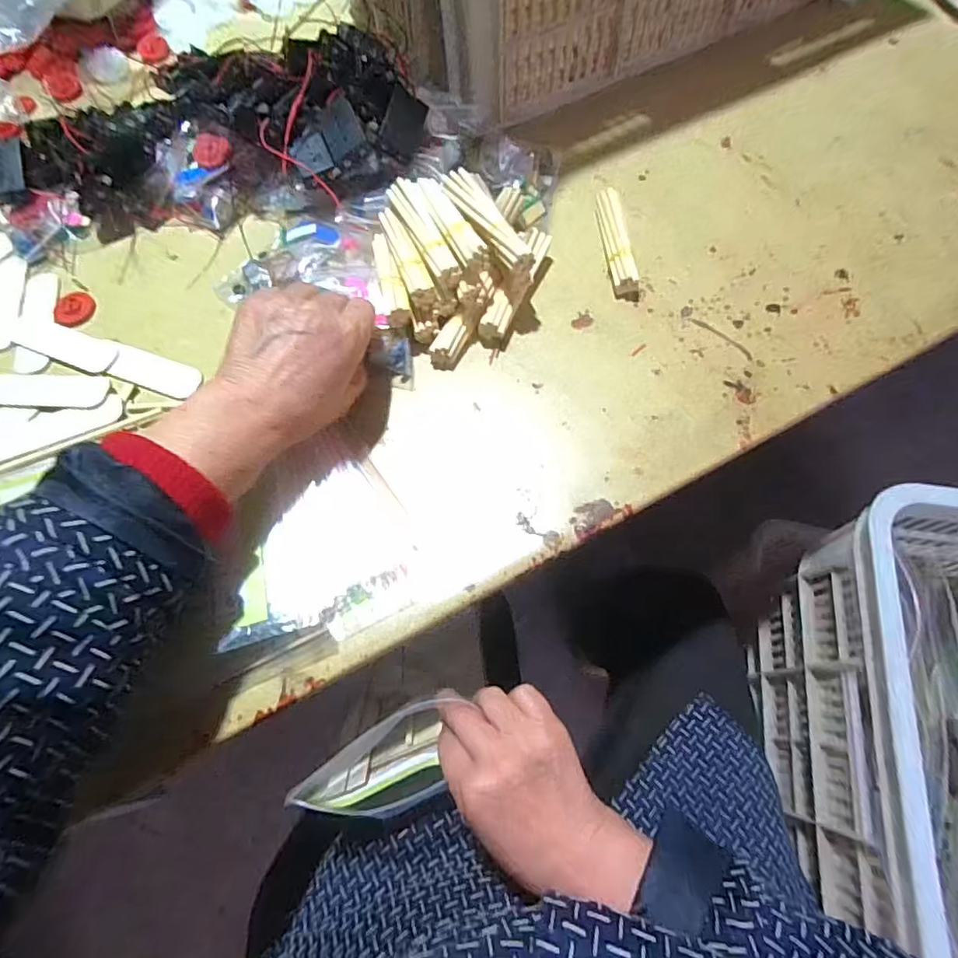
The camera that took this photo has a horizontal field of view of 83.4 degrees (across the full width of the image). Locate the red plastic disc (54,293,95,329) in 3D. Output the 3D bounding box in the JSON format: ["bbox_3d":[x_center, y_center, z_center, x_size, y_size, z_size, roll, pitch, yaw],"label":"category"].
[{"bbox_3d":[-0.340,-0.142,0.451,0.037,0.005,0.033,27,70,14],"label":"red plastic disc"}]

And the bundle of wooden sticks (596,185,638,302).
[{"bbox_3d":[0.114,-0.194,0.442,0.022,0.020,0.104,-5,66,1],"label":"bundle of wooden sticks"}]

